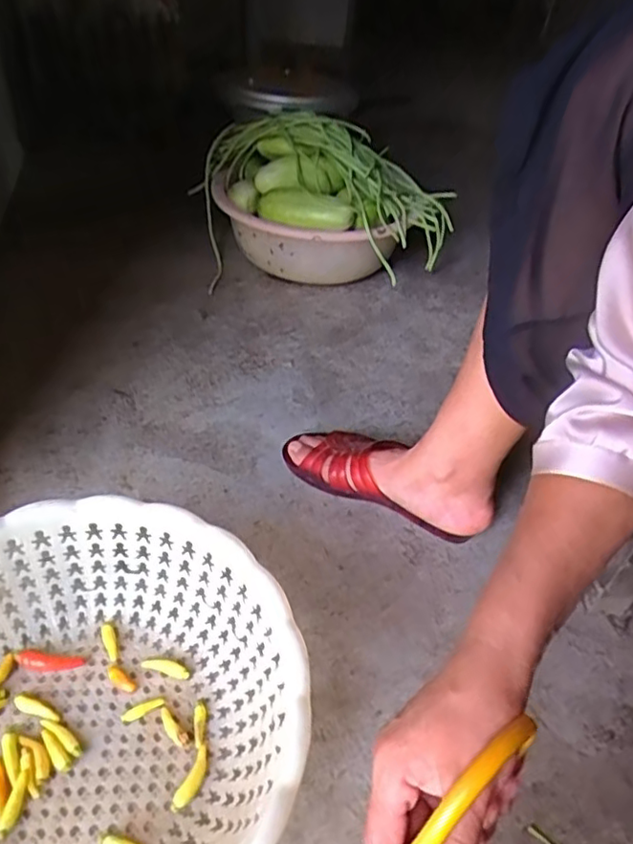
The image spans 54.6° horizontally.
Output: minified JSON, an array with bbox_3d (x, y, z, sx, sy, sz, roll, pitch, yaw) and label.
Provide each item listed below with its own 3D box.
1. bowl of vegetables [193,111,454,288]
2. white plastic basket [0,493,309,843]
[{"bbox_3d":[0.018,-0.419,1.150,0.441,0.213,0.345,0,42,-7],"label":"bowl of vegetables"},{"bbox_3d":[-0.184,0.226,0.459,0.329,0.113,0.330,4,42,-3],"label":"white plastic basket"}]

